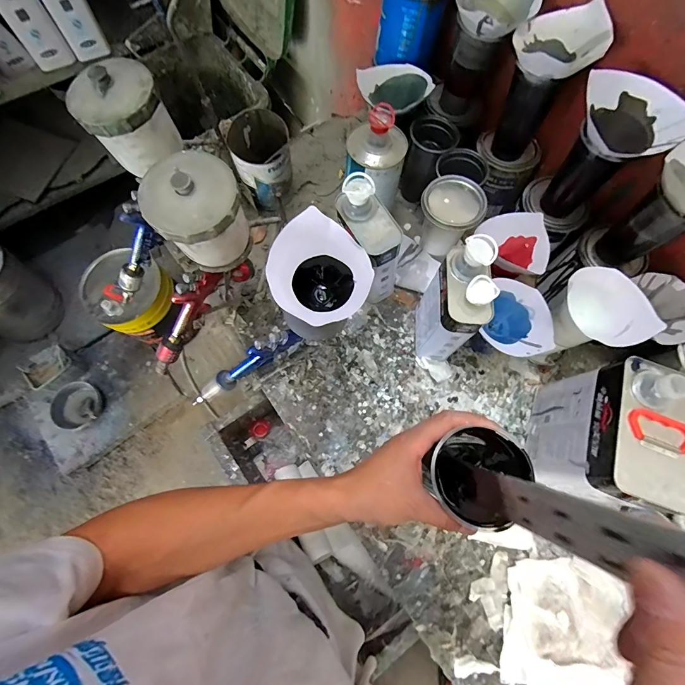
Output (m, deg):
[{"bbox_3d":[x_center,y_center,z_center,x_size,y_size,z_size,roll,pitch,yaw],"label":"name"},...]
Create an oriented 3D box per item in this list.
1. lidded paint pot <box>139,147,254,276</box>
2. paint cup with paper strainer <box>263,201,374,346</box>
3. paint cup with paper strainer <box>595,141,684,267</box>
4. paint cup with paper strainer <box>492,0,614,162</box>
[{"bbox_3d":[-0.167,-0.148,0.420,0.094,0.124,0.096,1,73,-2],"label":"lidded paint pot"},{"bbox_3d":[-0.027,-0.068,0.432,0.104,0.128,0.117,23,73,5],"label":"paint cup with paper strainer"},{"bbox_3d":[0.434,-0.174,0.475,0.101,0.160,0.121,-12,73,-6],"label":"paint cup with paper strainer"},{"bbox_3d":[0.288,-0.381,0.533,0.110,0.176,0.100,33,74,8],"label":"paint cup with paper strainer"}]

